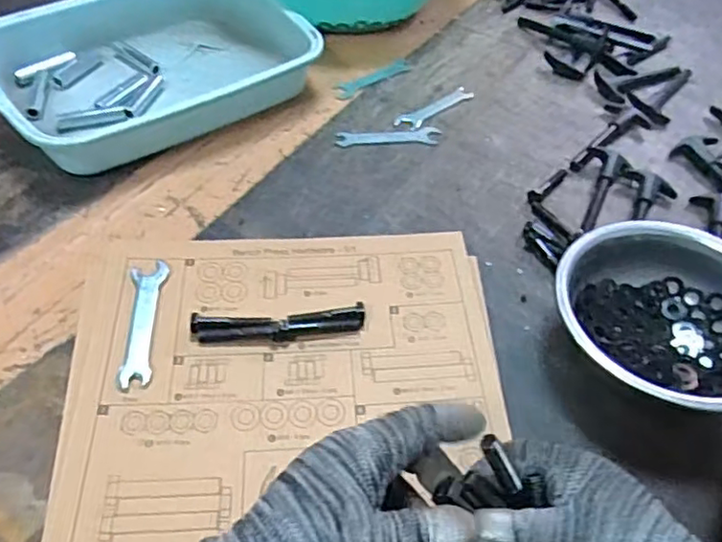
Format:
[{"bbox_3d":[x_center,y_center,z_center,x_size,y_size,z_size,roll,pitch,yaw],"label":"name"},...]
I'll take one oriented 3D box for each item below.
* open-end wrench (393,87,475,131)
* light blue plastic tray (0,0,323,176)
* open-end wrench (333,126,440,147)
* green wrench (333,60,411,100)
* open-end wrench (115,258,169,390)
[{"bbox_3d":[0.084,-0.184,0.693,0.026,0.007,0.116,39,57,23],"label":"open-end wrench"},{"bbox_3d":[-0.225,-0.227,0.662,0.320,0.057,0.237,-28,59,-26],"label":"light blue plastic tray"},{"bbox_3d":[0.029,-0.141,0.653,0.110,0.005,0.022,-4,52,-9],"label":"open-end wrench"},{"bbox_3d":[0.013,-0.226,0.724,0.108,0.004,0.026,-31,60,-27],"label":"green wrench"},{"bbox_3d":[-0.165,0.037,0.470,0.027,0.004,0.113,-2,51,-8],"label":"open-end wrench"}]

